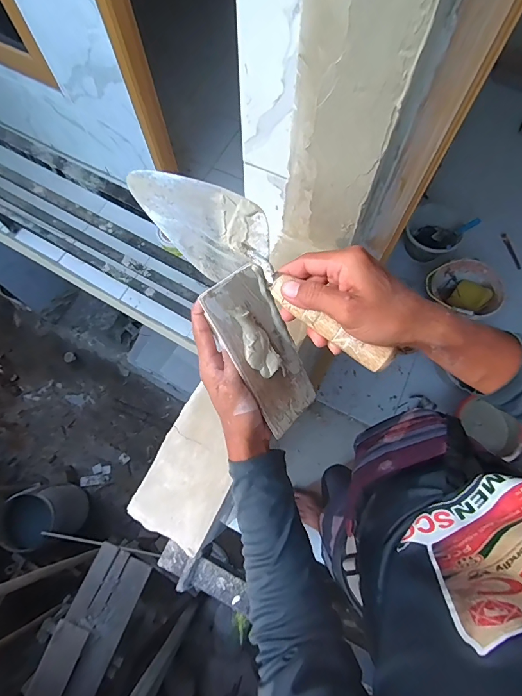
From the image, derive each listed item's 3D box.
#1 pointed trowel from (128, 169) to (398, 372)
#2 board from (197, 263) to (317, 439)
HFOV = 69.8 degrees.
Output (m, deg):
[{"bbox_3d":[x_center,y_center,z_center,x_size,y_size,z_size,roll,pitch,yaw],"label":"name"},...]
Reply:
[{"bbox_3d":[0.002,-0.082,0.380,0.301,0.064,0.074,41,75,12],"label":"pointed trowel"},{"bbox_3d":[0.007,0.004,0.399,0.079,0.010,0.174,-41,112,-35],"label":"board"}]

